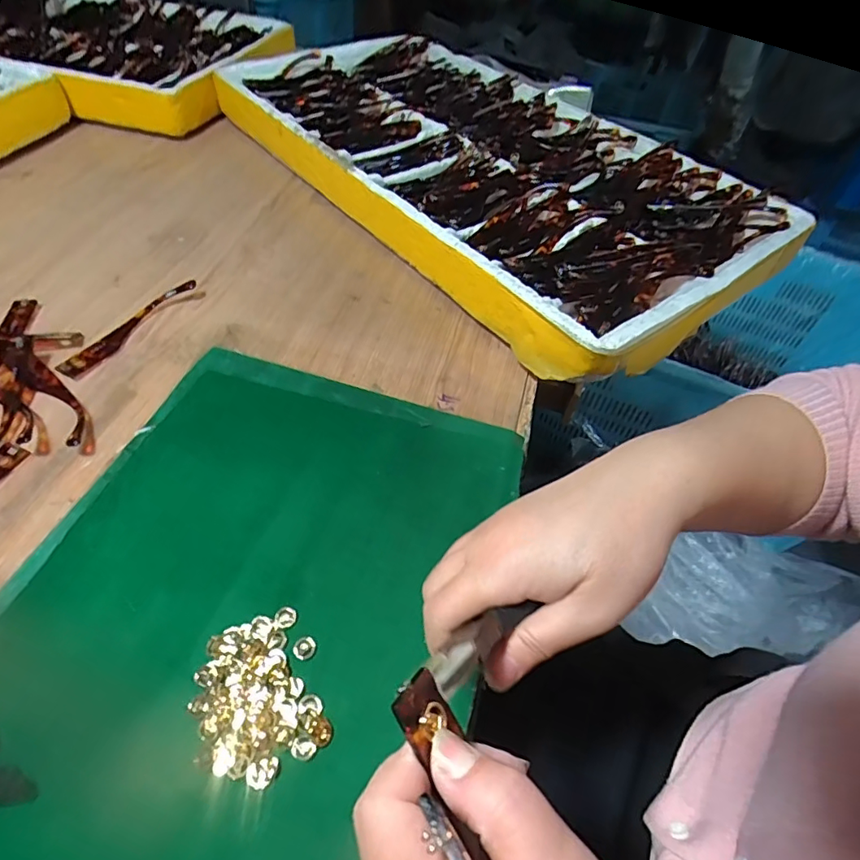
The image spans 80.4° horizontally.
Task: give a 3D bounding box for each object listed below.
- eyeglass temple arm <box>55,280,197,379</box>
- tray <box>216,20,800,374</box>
[{"bbox_3d":[-0.268,-0.095,0.454,0.024,0.019,0.136,26,52,17],"label":"eyeglass temple arm"},{"bbox_3d":[0.052,-0.324,0.623,0.334,0.078,0.686,-29,57,-26],"label":"tray"}]

